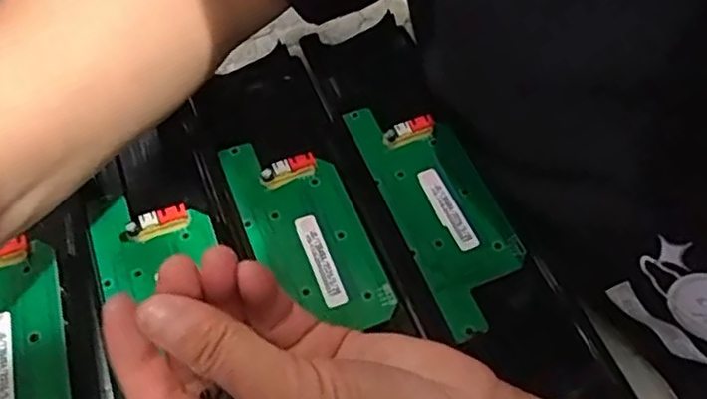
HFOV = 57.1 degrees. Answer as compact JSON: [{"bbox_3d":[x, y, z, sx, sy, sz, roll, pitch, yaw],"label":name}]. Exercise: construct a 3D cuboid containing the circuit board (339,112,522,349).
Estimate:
[{"bbox_3d":[0.044,0.000,0.327,0.051,0.010,0.133,-17,60,-14],"label":"circuit board"}]

